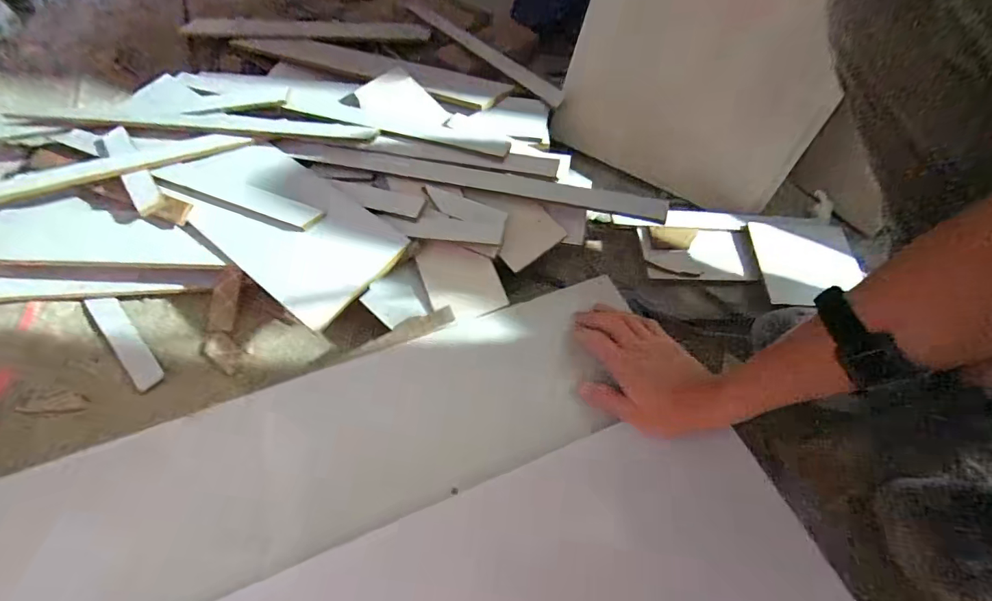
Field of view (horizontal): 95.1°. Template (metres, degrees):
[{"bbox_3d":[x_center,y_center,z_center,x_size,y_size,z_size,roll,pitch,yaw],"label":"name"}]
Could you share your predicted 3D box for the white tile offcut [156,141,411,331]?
[{"bbox_3d":[-0.272,-0.108,0.567,0.319,0.017,0.148,34,61,19],"label":"white tile offcut"}]

